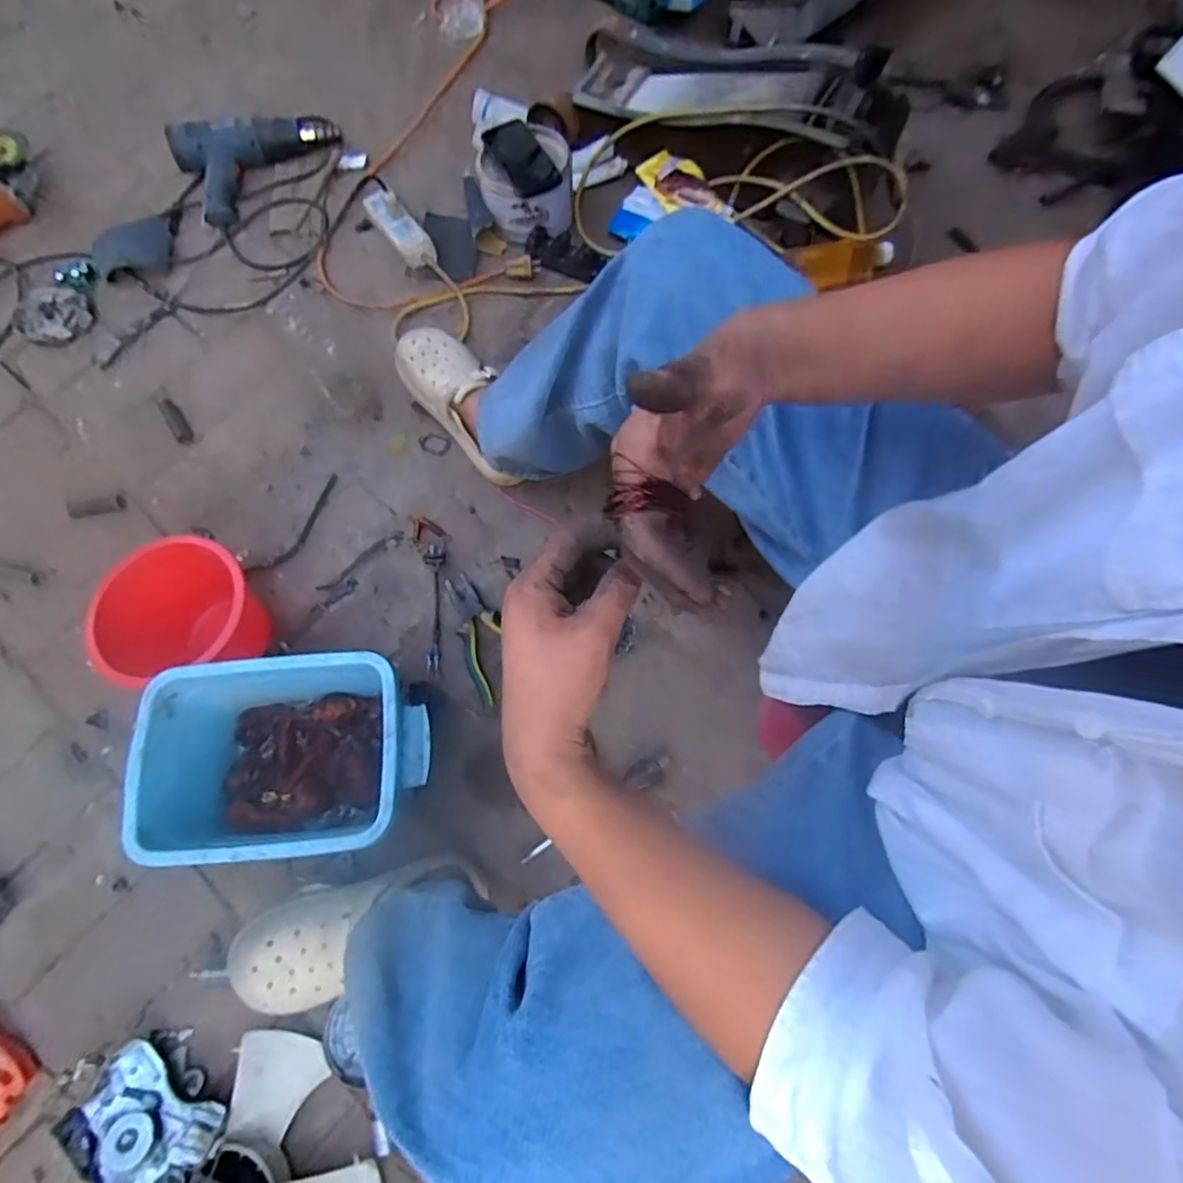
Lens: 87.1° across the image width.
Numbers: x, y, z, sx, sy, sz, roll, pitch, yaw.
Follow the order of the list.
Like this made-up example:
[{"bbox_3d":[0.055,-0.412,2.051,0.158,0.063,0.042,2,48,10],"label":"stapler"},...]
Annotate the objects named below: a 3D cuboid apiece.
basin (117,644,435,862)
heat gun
[{"bbox_3d":[-0.324,0.189,0.705,0.285,0.162,0.195,-4,71,0],"label":"basin"},{"bbox_3d":[-0.568,-0.756,1.077,0.275,0.065,0.181,-24,72,-7],"label":"heat gun"}]

